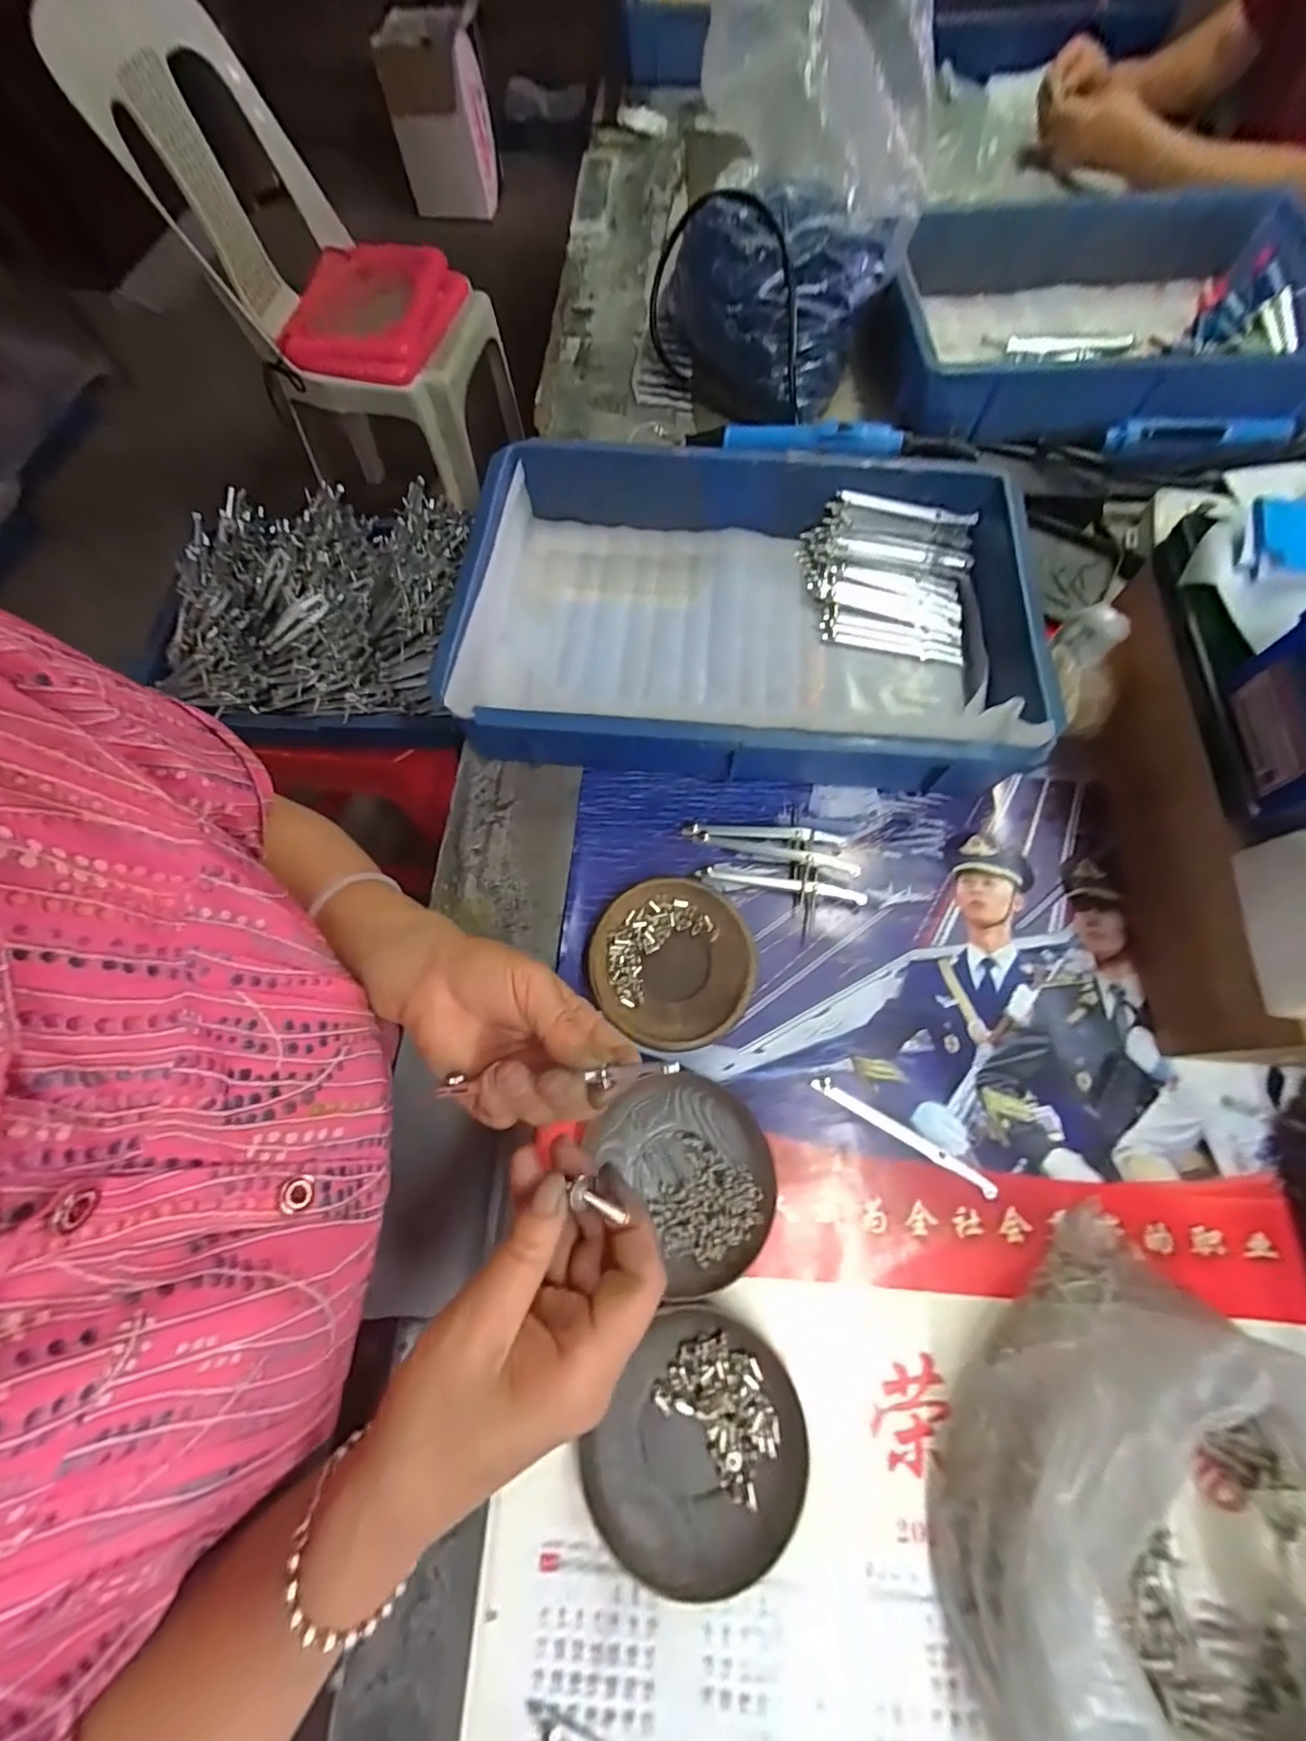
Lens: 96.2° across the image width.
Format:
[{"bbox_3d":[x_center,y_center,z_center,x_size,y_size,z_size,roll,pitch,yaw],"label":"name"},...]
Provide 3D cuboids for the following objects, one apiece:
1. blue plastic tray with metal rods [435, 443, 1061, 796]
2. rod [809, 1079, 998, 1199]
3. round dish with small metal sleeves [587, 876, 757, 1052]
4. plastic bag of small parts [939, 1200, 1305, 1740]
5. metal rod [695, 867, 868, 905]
[{"bbox_3d":[0.082,-0.206,0.471,0.437,0.079,0.286,4,70,3],"label":"blue plastic tray with metal rods"},{"bbox_3d":[0.157,0.166,0.369,0.123,0.005,0.010,30,73,12],"label":"rod"},{"bbox_3d":[0.015,0.061,0.403,0.109,0.016,0.112,0,69,1],"label":"round dish with small metal sleeves"},{"bbox_3d":[0.237,0.314,0.257,0.213,0.103,0.221,-24,71,-7],"label":"plastic bag of small parts"},{"bbox_3d":[0.093,0.009,0.427,0.120,0.004,0.011,11,70,5],"label":"metal rod"}]

